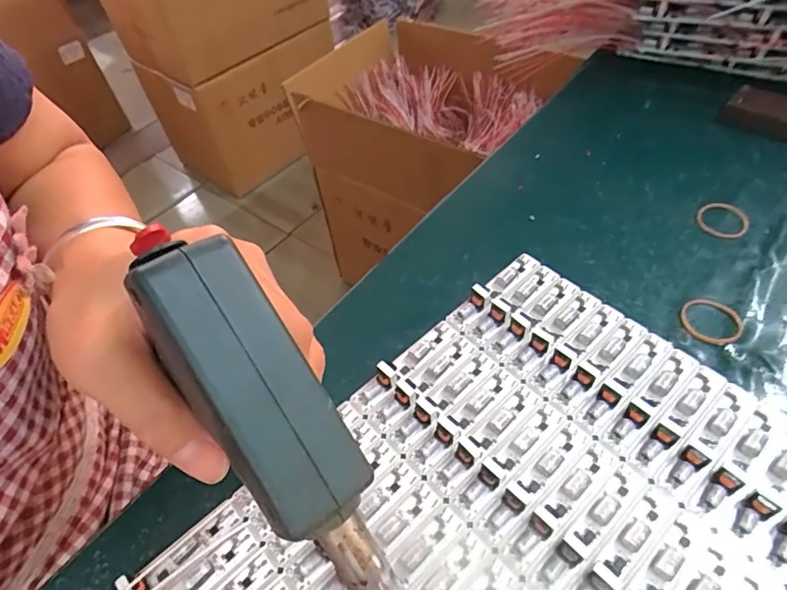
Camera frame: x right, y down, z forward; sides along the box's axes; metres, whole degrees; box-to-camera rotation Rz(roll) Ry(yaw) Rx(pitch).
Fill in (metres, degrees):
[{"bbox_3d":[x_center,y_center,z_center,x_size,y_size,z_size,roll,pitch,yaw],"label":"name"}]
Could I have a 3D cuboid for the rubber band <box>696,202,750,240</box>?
[{"bbox_3d":[0.218,-0.050,0.337,0.032,0.006,0.032,-3,51,4],"label":"rubber band"}]

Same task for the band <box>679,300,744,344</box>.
[{"bbox_3d":[0.180,0.014,0.288,0.031,0.004,0.030,-3,51,4],"label":"band"}]

